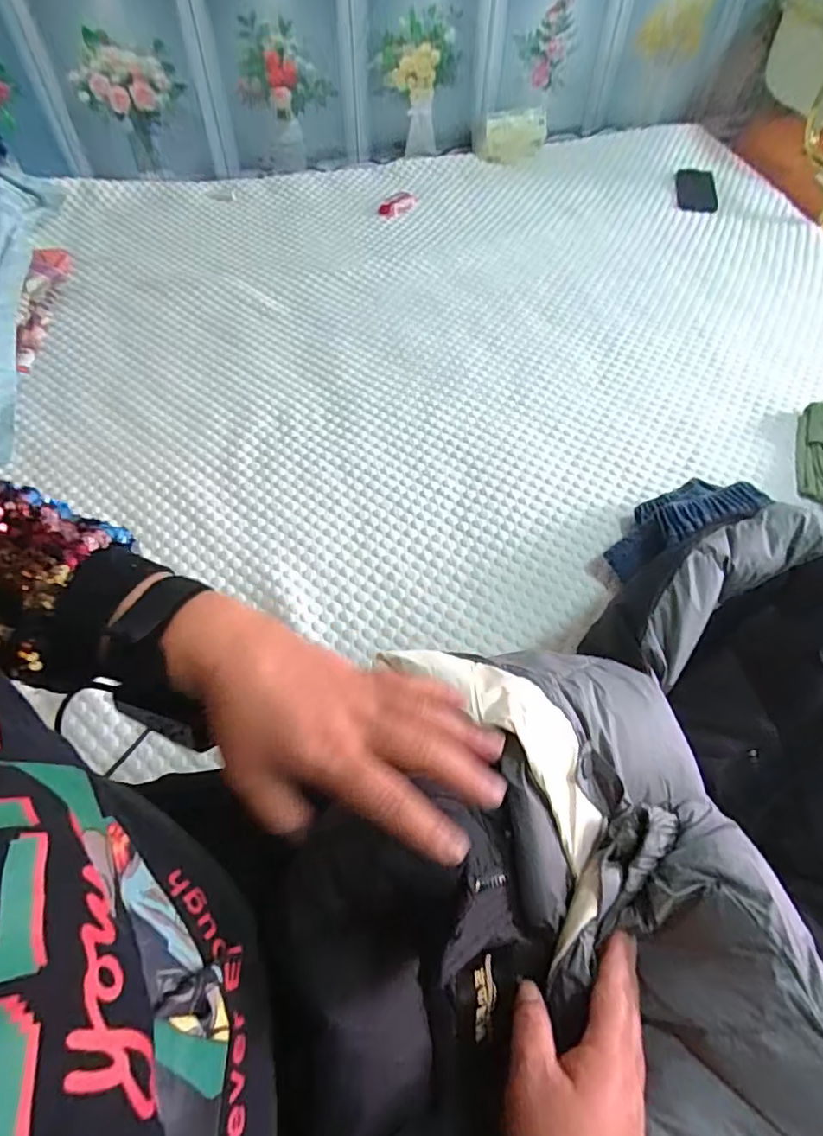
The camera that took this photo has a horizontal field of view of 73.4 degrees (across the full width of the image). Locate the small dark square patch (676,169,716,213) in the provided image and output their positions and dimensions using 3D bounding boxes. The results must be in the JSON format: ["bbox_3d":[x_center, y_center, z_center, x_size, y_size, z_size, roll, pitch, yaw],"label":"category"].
[{"bbox_3d":[0.613,-0.812,1.191,0.083,0.010,0.136,7,71,0],"label":"small dark square patch"}]

